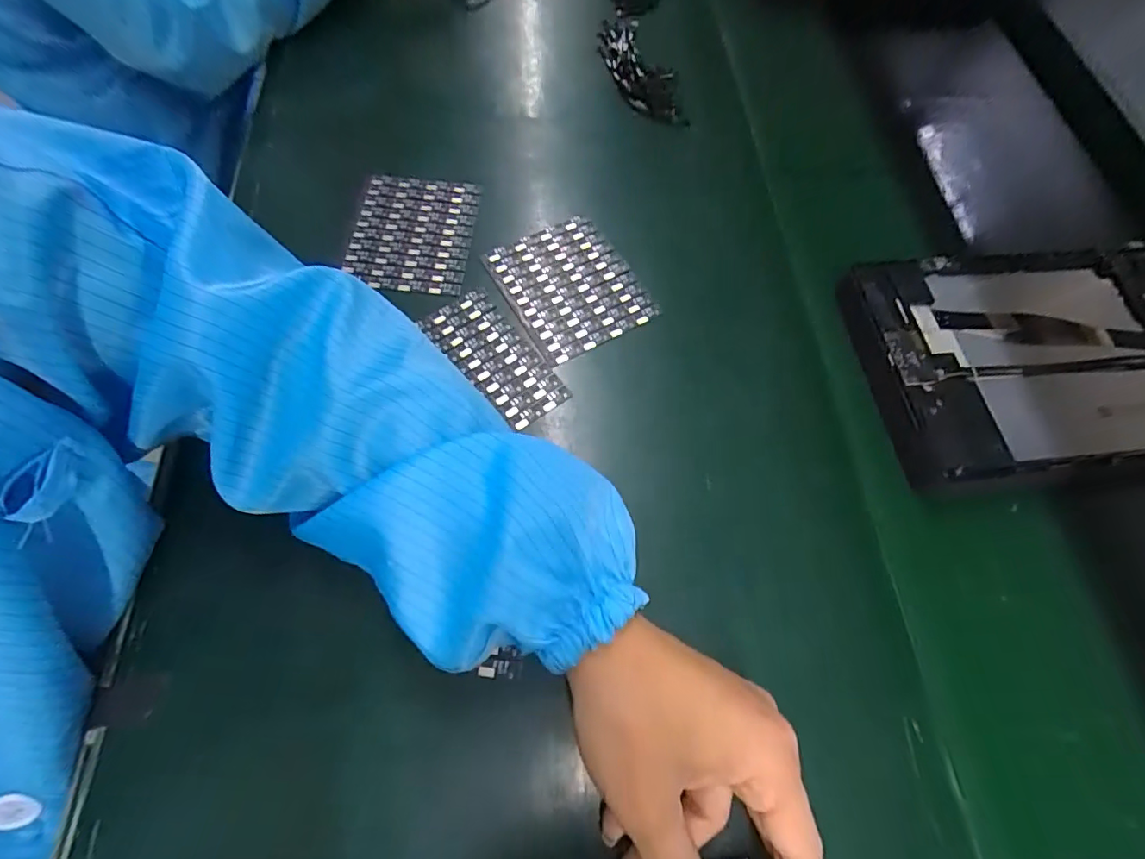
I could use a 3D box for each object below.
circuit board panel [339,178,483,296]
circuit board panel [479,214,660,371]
[{"bbox_3d":[-0.114,-0.138,0.369,0.085,0.007,0.100,3,67,3],"label":"circuit board panel"},{"bbox_3d":[-0.003,-0.097,0.349,0.082,0.004,0.099,-27,69,-14],"label":"circuit board panel"}]

